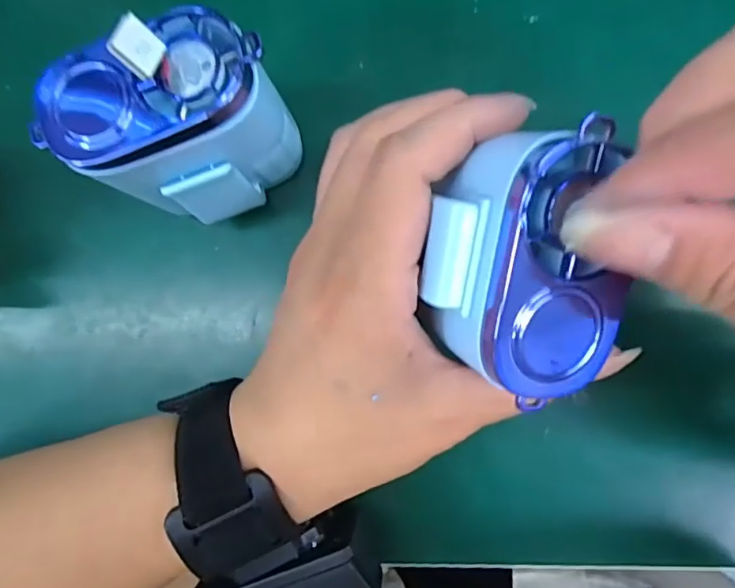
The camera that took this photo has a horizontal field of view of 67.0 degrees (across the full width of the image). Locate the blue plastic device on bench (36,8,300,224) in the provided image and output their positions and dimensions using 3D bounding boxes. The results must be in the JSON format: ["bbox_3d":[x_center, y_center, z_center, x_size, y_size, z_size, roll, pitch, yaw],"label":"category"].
[{"bbox_3d":[-0.060,-0.055,0.199,0.070,0.094,0.048,-38,85,2],"label":"blue plastic device on bench"}]

